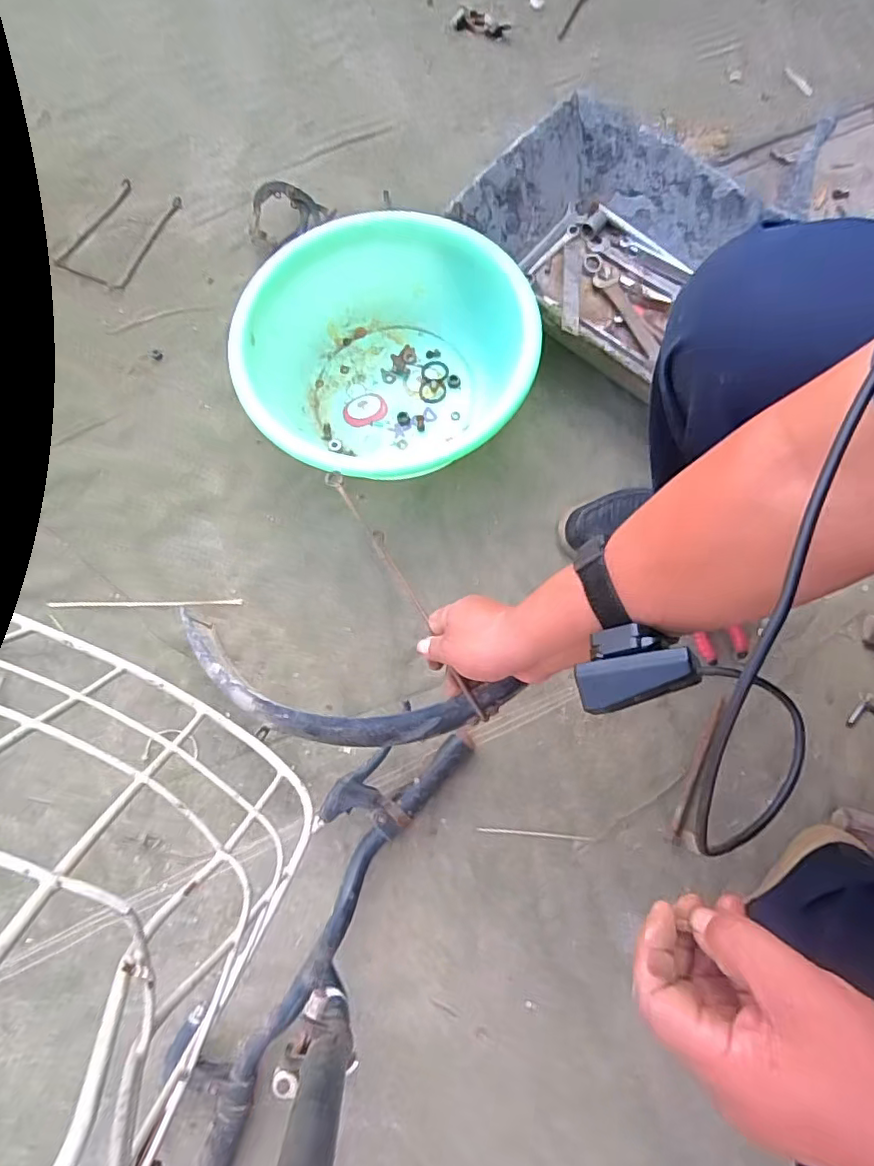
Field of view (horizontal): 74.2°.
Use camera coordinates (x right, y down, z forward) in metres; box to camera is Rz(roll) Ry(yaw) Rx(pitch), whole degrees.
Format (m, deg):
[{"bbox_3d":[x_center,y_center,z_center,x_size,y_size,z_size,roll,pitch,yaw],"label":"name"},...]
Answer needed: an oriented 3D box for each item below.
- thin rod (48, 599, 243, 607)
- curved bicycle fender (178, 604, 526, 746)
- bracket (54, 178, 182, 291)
[{"bbox_3d":[-0.355,0.025,0.705,0.229,0.008,0.008,-1,75,-1],"label":"thin rod"},{"bbox_3d":[-0.112,0.108,0.566,0.380,0.051,0.096,7,74,22],"label":"curved bicycle fender"},{"bbox_3d":[-0.459,-0.505,0.833,0.099,0.007,0.173,24,76,6],"label":"bracket"}]

